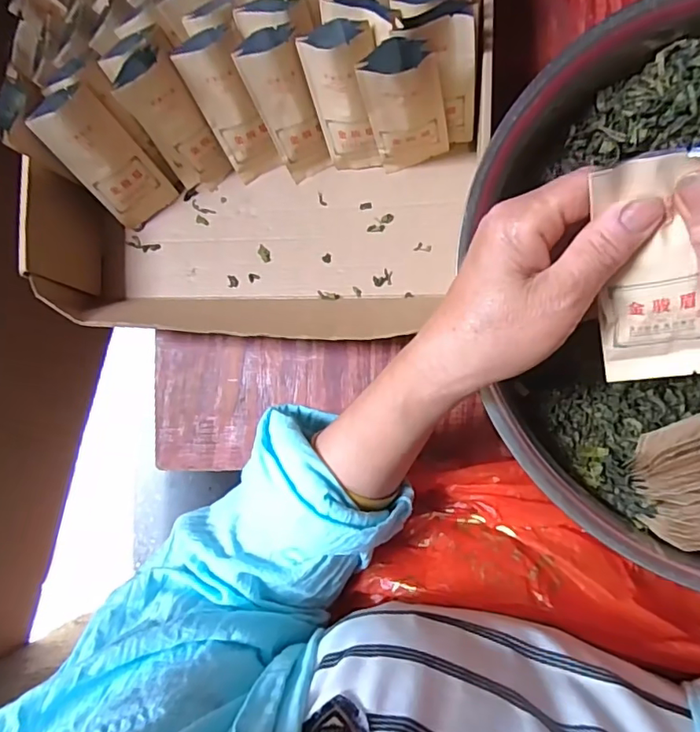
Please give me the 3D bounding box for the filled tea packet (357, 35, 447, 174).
[{"bbox_3d":[0.039,-0.175,0.363,0.048,0.107,0.031,-19,83,7],"label":"filled tea packet"}]

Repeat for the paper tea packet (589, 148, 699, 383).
[{"bbox_3d":[0.139,-0.041,0.242,0.049,0.007,0.106,-6,119,27],"label":"paper tea packet"}]

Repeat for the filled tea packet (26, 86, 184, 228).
[{"bbox_3d":[-0.180,-0.152,0.398,0.048,0.110,0.022,-26,61,6],"label":"filled tea packet"}]

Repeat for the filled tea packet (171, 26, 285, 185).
[{"bbox_3d":[-0.085,-0.186,0.391,0.037,0.110,0.019,-14,58,8],"label":"filled tea packet"}]

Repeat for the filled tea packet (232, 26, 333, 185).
[{"bbox_3d":[-0.043,-0.183,0.383,0.039,0.107,0.023,-14,59,8],"label":"filled tea packet"}]

